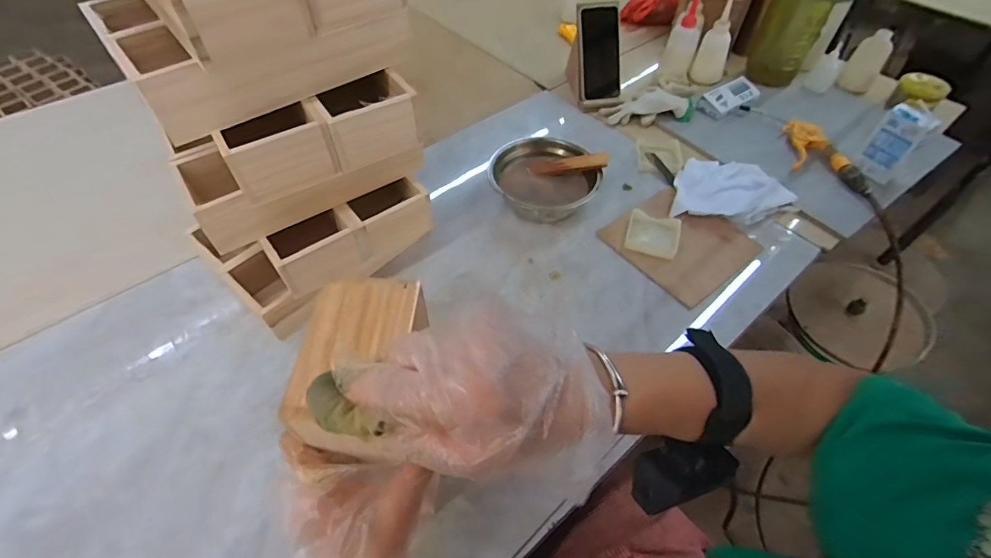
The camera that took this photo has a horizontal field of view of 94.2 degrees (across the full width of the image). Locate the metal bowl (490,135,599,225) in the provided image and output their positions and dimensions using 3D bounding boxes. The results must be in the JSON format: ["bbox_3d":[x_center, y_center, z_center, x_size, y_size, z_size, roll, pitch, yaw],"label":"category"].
[{"bbox_3d":[0.077,-0.149,0.737,0.166,0.069,0.166,0,52,-1],"label":"metal bowl"}]

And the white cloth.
[{"bbox_3d":[0.381,-0.147,0.751,0.178,0.020,0.140,7,52,5],"label":"white cloth"}]

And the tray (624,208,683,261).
[{"bbox_3d":[0.239,-0.066,0.698,0.076,0.012,0.082,16,53,11],"label":"tray"}]

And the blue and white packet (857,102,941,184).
[{"bbox_3d":[0.656,-0.228,0.753,0.026,0.103,0.061,-31,58,-23],"label":"blue and white packet"}]

